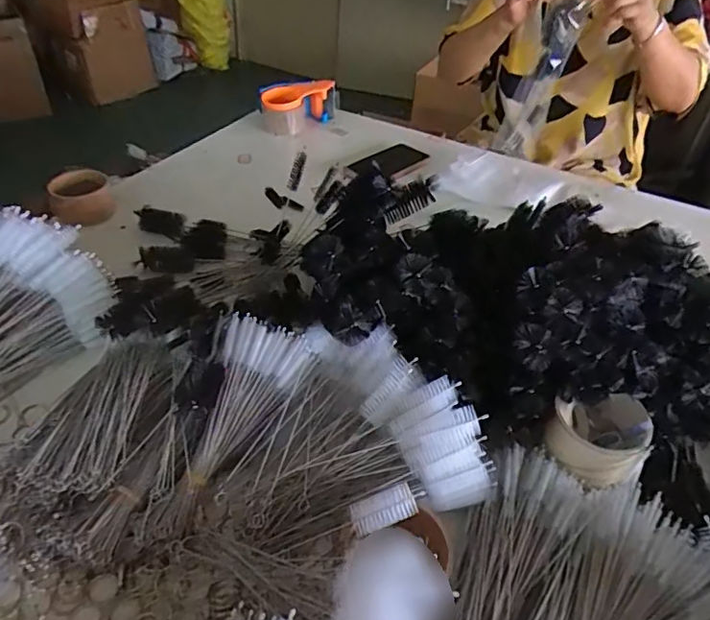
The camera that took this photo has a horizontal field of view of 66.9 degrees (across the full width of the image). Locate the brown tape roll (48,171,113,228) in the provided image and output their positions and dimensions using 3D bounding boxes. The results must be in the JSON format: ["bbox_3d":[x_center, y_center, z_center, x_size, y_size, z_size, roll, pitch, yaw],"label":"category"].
[{"bbox_3d":[-0.392,-0.154,0.777,0.078,0.059,0.082,-15,44,-21],"label":"brown tape roll"}]

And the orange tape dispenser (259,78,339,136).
[{"bbox_3d":[-0.109,-0.401,1.056,0.155,0.099,0.085,0,41,-5],"label":"orange tape dispenser"}]

